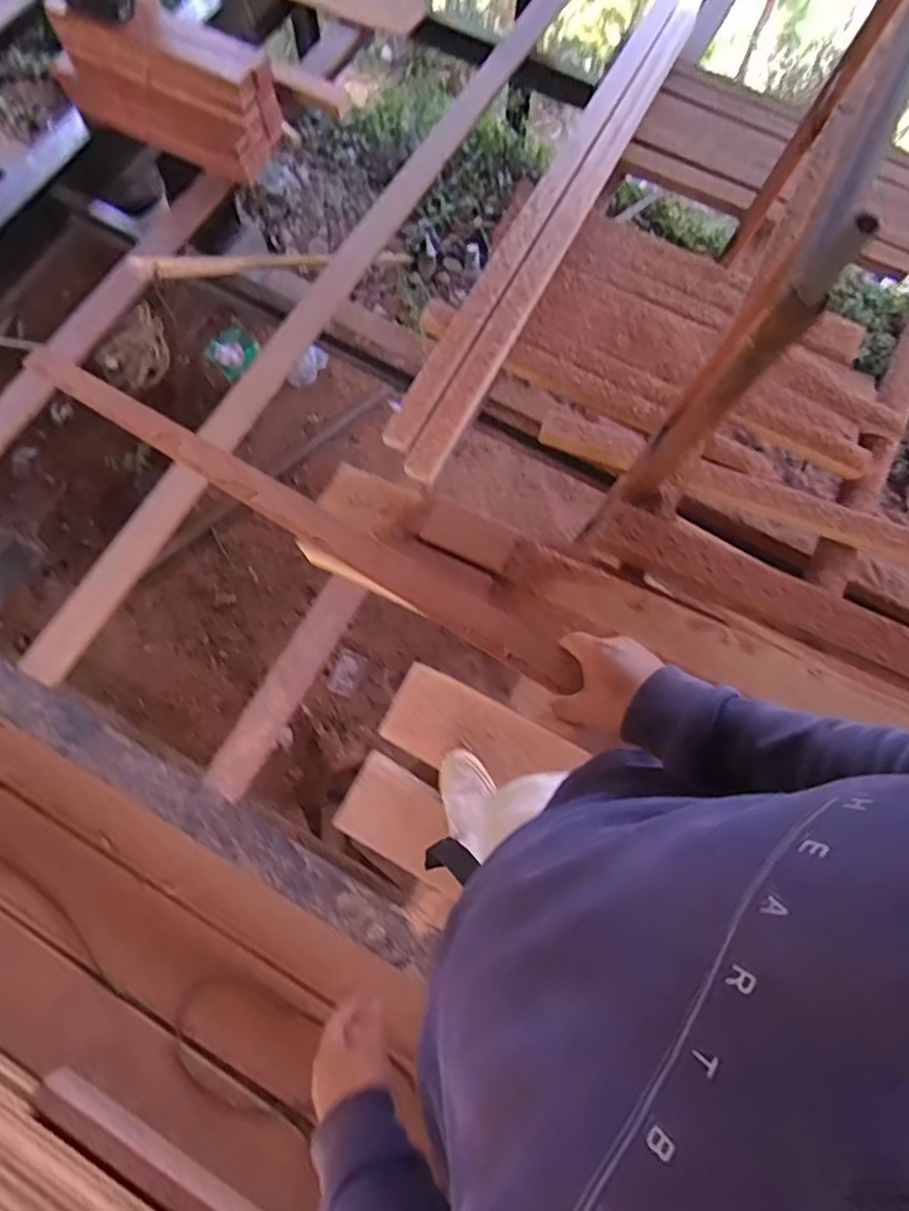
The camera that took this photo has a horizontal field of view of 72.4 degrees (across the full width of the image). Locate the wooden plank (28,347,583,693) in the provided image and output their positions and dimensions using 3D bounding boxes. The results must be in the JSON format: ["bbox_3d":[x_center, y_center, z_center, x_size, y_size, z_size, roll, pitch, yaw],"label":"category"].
[{"bbox_3d":[-0.246,-0.151,0.758,0.898,0.033,0.049,30,75,22],"label":"wooden plank"}]

